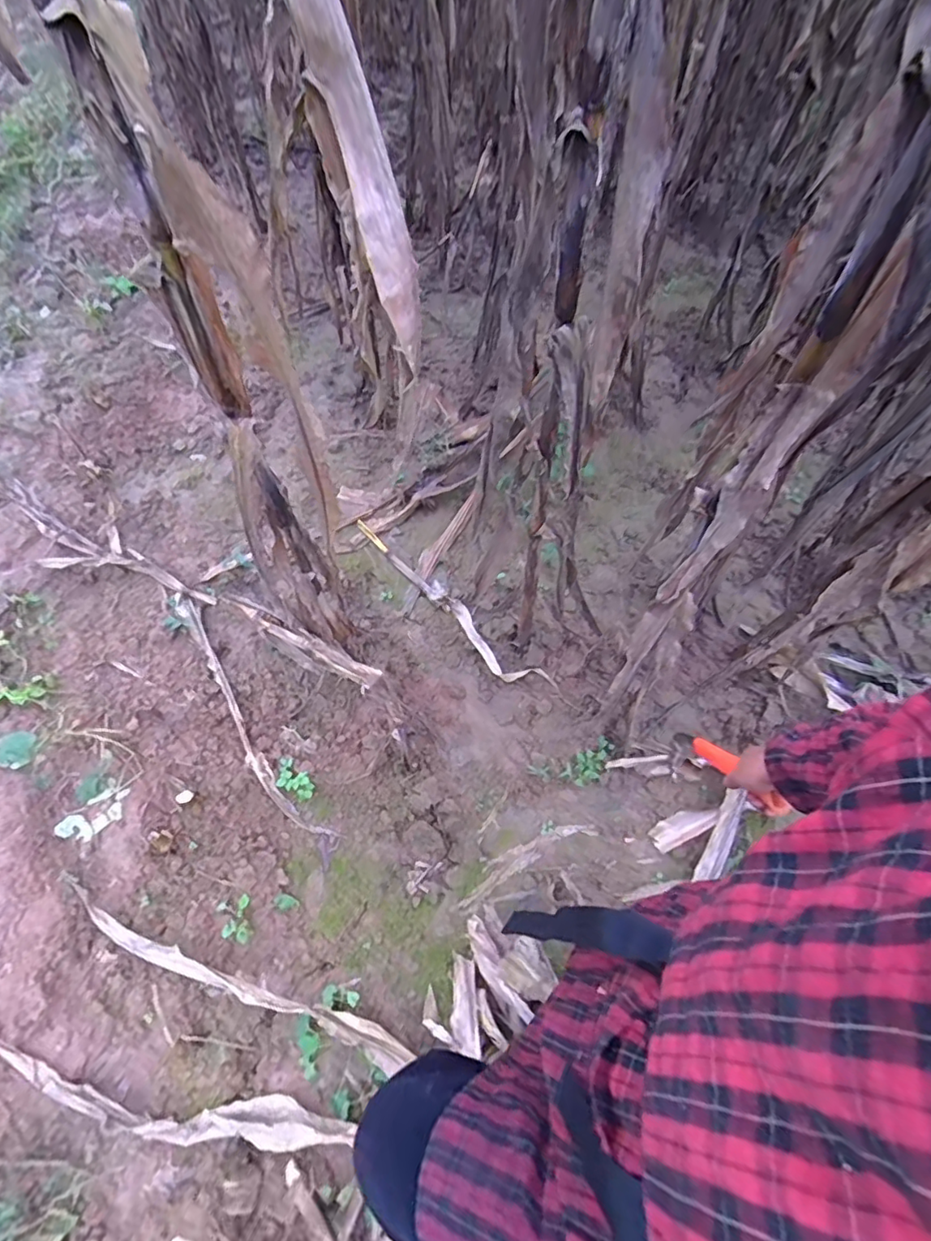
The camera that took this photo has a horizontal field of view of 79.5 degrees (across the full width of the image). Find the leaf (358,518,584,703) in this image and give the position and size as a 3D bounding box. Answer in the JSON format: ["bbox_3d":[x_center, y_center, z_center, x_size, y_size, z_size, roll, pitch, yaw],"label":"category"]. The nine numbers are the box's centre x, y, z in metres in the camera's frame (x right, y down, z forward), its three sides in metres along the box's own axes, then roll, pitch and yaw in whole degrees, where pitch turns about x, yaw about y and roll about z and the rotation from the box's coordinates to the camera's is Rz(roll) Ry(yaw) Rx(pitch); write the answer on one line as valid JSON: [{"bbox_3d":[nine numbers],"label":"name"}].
[{"bbox_3d":[-0.043,-0.034,1.459,0.079,0.033,0.767,-40,68,-23],"label":"leaf"}]

